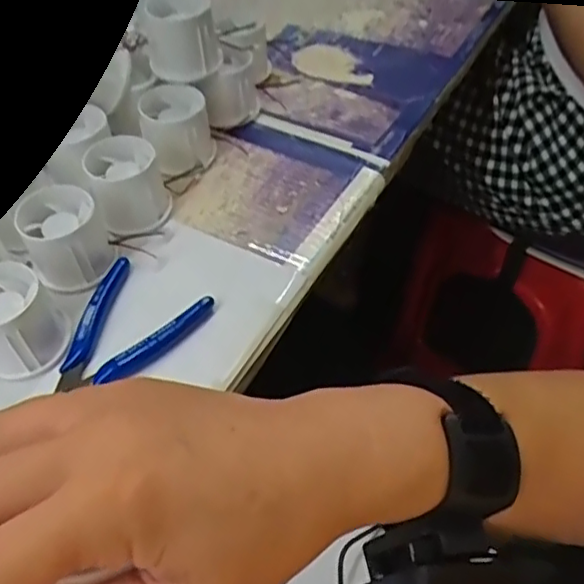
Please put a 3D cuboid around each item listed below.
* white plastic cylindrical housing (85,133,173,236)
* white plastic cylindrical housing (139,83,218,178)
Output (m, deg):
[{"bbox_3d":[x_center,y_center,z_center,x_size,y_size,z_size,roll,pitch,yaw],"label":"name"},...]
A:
[{"bbox_3d":[-0.117,-0.077,0.445,0.050,0.054,0.049,-2,51,2],"label":"white plastic cylindrical housing"},{"bbox_3d":[-0.089,-0.127,0.484,0.050,0.054,0.048,-2,51,2],"label":"white plastic cylindrical housing"}]

